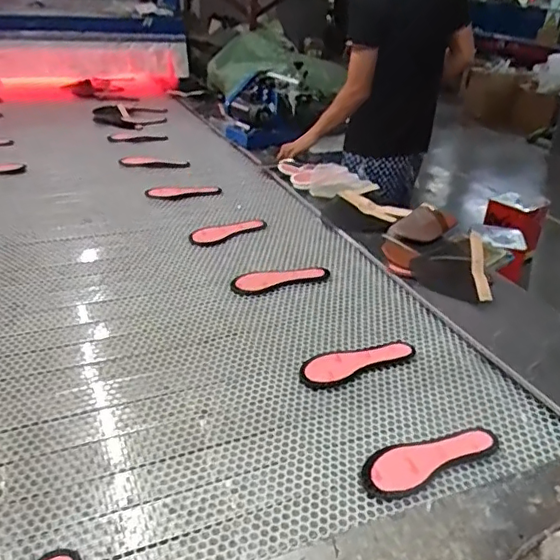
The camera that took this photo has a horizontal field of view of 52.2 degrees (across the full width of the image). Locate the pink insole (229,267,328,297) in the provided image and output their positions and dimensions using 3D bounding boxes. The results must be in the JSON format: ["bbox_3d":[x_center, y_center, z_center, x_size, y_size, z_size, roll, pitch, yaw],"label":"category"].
[{"bbox_3d":[0.000,-0.003,1.275,0.217,0.012,0.087,-10,31,-19],"label":"pink insole"}]

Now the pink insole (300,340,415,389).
[{"bbox_3d":[0.141,0.145,1.032,0.228,0.012,0.072,-12,32,-23],"label":"pink insole"}]

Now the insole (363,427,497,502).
[{"bbox_3d":[0.219,0.260,0.847,0.222,0.013,0.080,-14,33,-26],"label":"insole"}]

